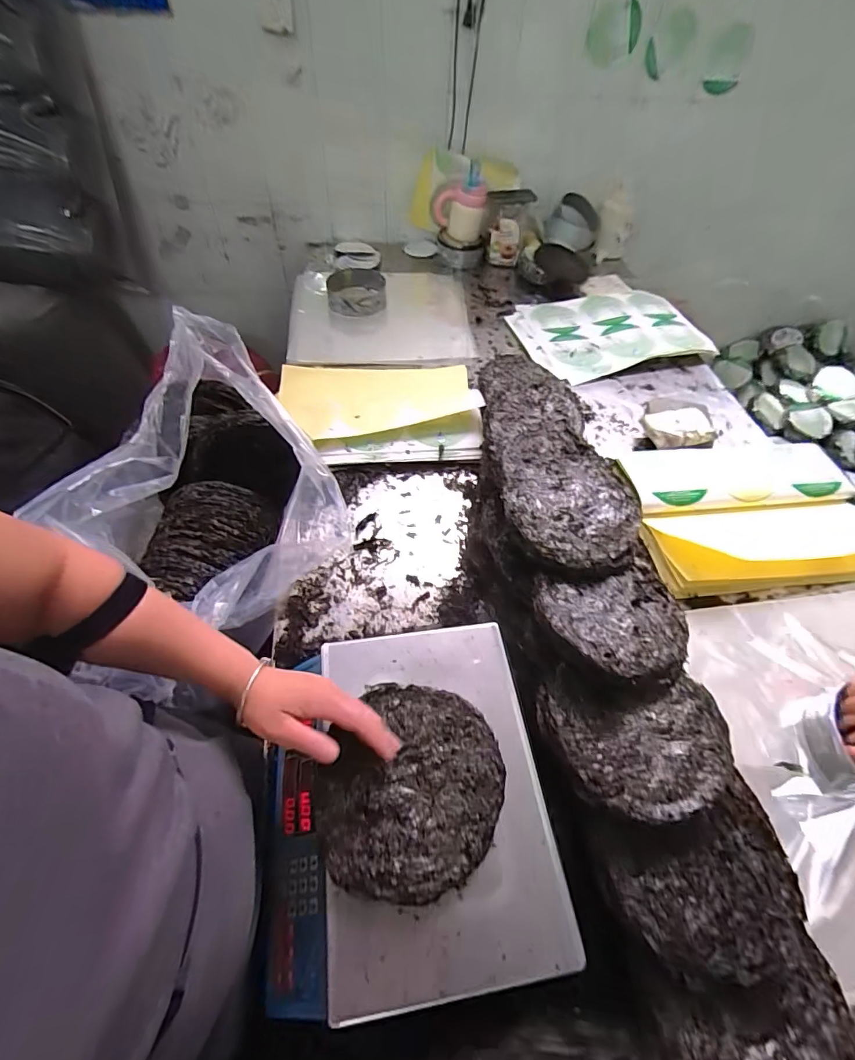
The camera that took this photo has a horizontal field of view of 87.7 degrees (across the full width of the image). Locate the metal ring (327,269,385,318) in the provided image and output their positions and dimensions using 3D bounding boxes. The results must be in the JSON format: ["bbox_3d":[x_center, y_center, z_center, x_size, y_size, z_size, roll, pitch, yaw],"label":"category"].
[{"bbox_3d":[-0.219,-0.736,1.379,0.177,0.066,0.213,-3,54,-5],"label":"metal ring"}]

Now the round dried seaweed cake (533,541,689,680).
[{"bbox_3d":[0.244,0.108,0.566,0.193,0.038,0.160,-9,55,-10],"label":"round dried seaweed cake"}]

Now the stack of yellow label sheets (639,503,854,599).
[{"bbox_3d":[0.673,0.023,0.871,0.492,0.084,0.185,-2,54,-4],"label":"stack of yellow label sheets"}]

